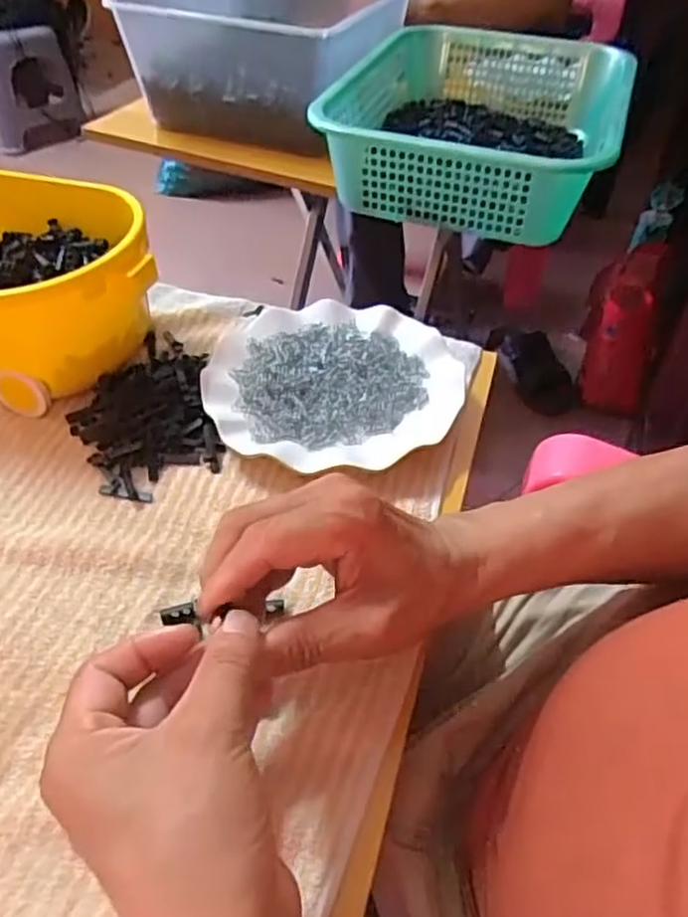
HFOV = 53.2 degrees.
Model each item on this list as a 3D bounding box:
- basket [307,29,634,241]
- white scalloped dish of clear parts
[{"bbox_3d":[0.158,-0.387,0.793,0.301,0.094,0.400,15,47,13],"label":"basket"},{"bbox_3d":[-0.008,-0.057,0.504,0.181,0.019,0.173,1,45,-1],"label":"white scalloped dish of clear parts"}]

